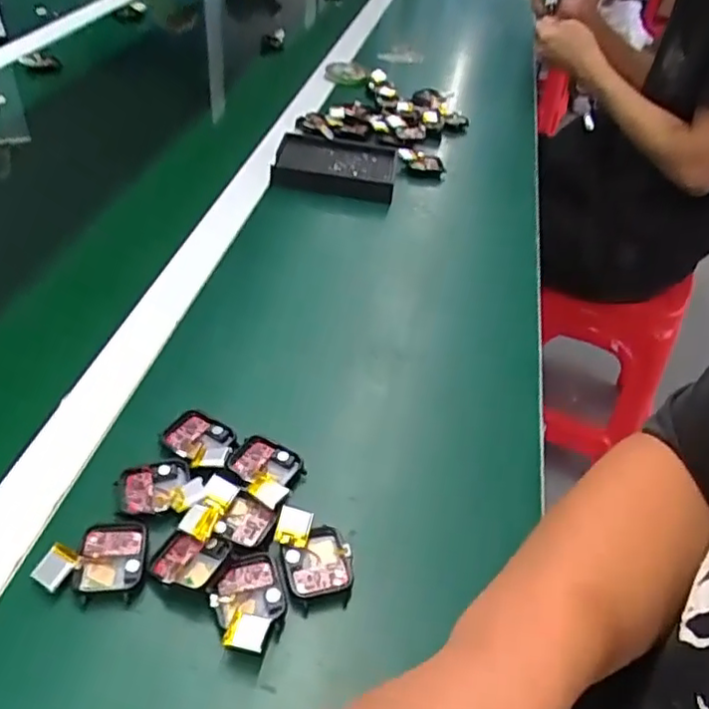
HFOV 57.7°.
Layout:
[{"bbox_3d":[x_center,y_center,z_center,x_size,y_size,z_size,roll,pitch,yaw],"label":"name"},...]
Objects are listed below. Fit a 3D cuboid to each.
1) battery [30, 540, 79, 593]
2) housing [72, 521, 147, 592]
[{"bbox_3d":[-0.164,0.116,0.353,0.017,0.004,0.022,29,64,15],"label":"battery"},{"bbox_3d":[-0.138,0.115,0.365,0.035,0.006,0.040,0,43,-9],"label":"housing"}]

